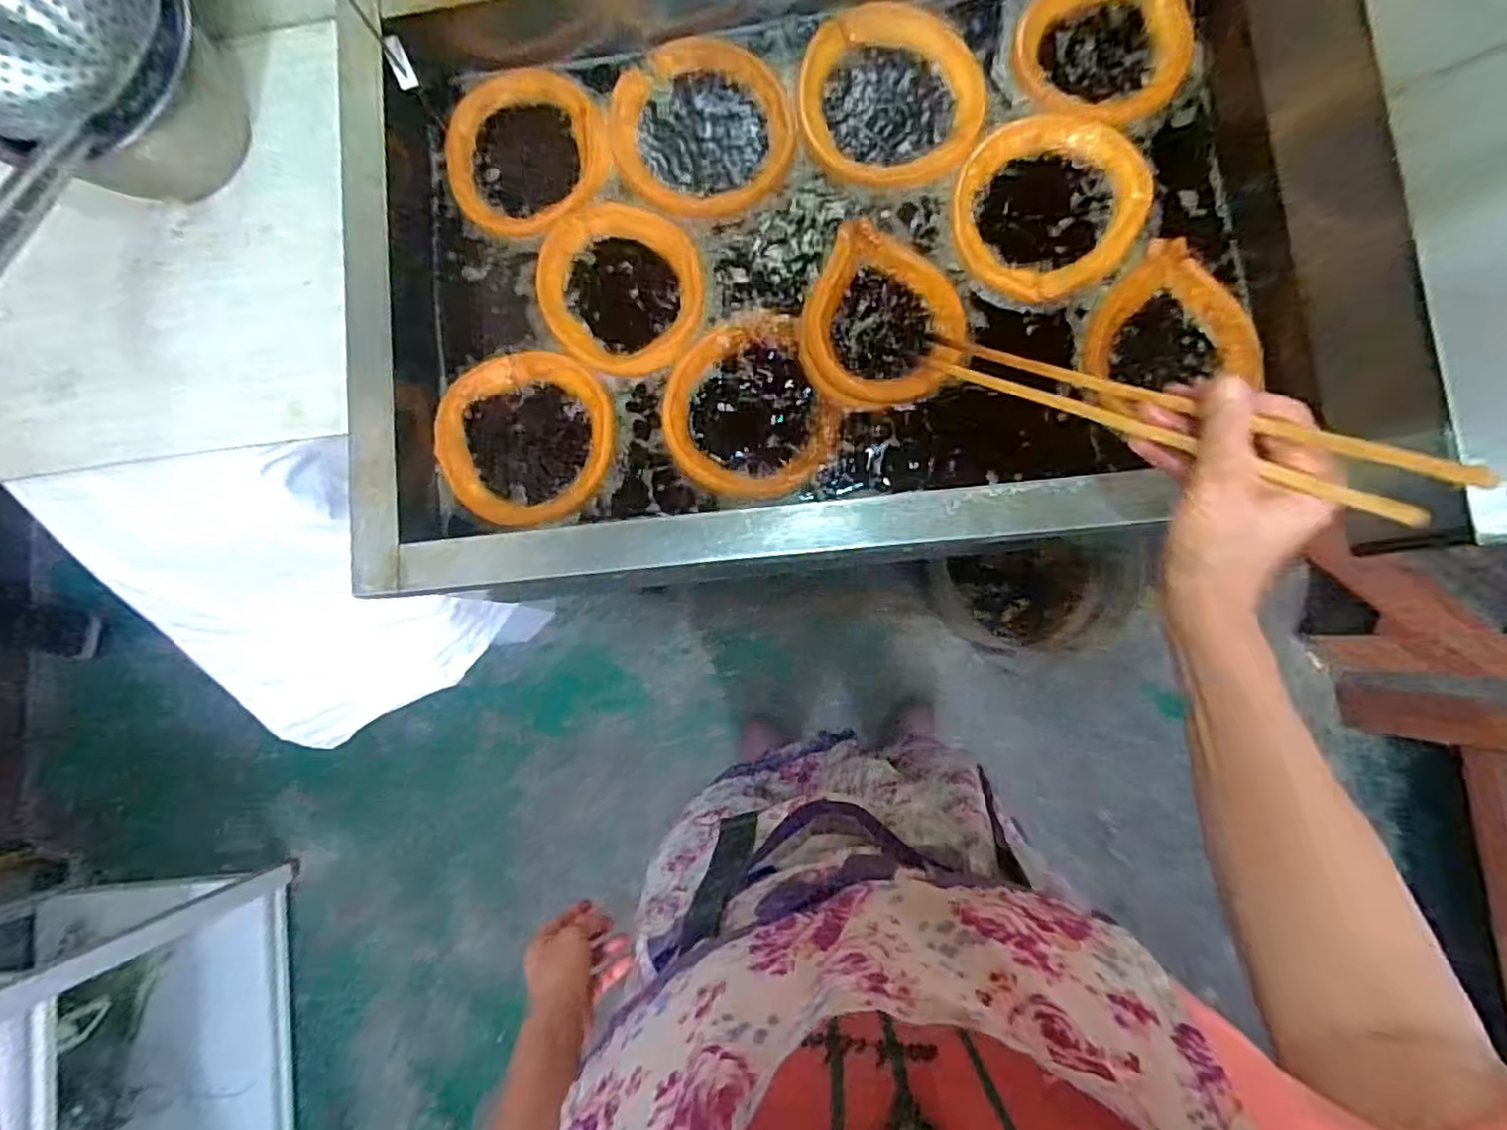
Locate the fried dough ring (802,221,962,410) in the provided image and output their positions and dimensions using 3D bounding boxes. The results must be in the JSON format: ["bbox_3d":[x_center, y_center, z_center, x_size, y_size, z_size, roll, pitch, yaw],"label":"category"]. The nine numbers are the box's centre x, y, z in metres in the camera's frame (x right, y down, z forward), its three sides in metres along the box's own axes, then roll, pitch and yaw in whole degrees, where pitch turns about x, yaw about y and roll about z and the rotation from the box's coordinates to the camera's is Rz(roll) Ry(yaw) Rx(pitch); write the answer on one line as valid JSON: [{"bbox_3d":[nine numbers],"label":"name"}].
[{"bbox_3d":[0.117,-0.219,0.616,0.137,0.023,0.156,24,88,8],"label":"fried dough ring"}]

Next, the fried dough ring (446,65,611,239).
[{"bbox_3d":[-0.230,-0.416,0.679,0.162,0.015,0.177,-1,85,6],"label":"fried dough ring"}]

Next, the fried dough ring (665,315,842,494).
[{"bbox_3d":[-0.007,-0.144,0.625,0.147,0.017,0.168,-23,83,4],"label":"fried dough ring"}]

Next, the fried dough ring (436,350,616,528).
[{"bbox_3d":[-0.217,-0.120,0.647,0.167,0.014,0.164,-1,85,6],"label":"fried dough ring"}]

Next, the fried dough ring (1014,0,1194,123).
[{"bbox_3d":[0.318,-0.476,0.625,0.150,0.017,0.157,2,85,7],"label":"fried dough ring"}]

